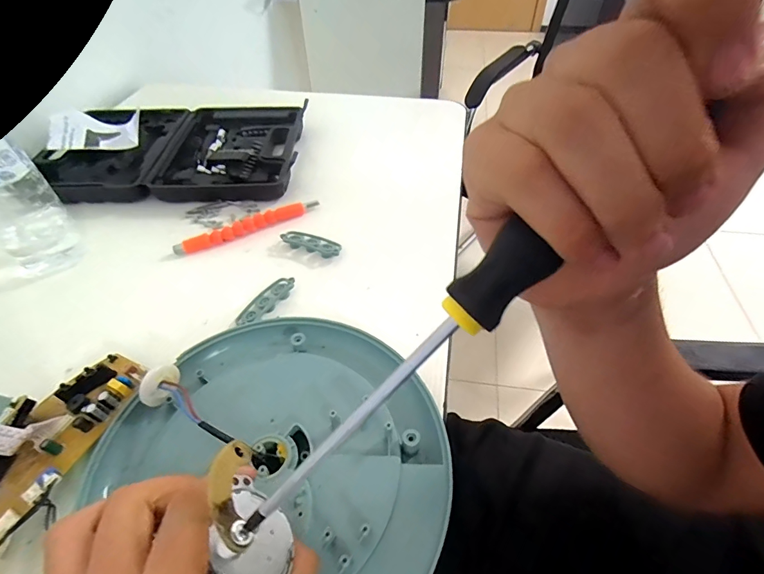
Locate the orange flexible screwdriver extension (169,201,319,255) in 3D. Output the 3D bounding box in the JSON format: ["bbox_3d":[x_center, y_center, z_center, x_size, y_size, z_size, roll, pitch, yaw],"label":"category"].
[{"bbox_3d":[-0.150,-0.070,0.472,0.165,0.014,0.016,-23,51,-20],"label":"orange flexible screwdriver extension"}]

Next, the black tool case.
[{"bbox_3d":[-0.276,-0.185,0.566,0.328,0.036,0.205,-3,47,-2],"label":"black tool case"}]

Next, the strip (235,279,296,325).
[{"bbox_3d":[-0.113,0.013,0.399,0.022,0.008,0.068,25,52,22],"label":"strip"}]

